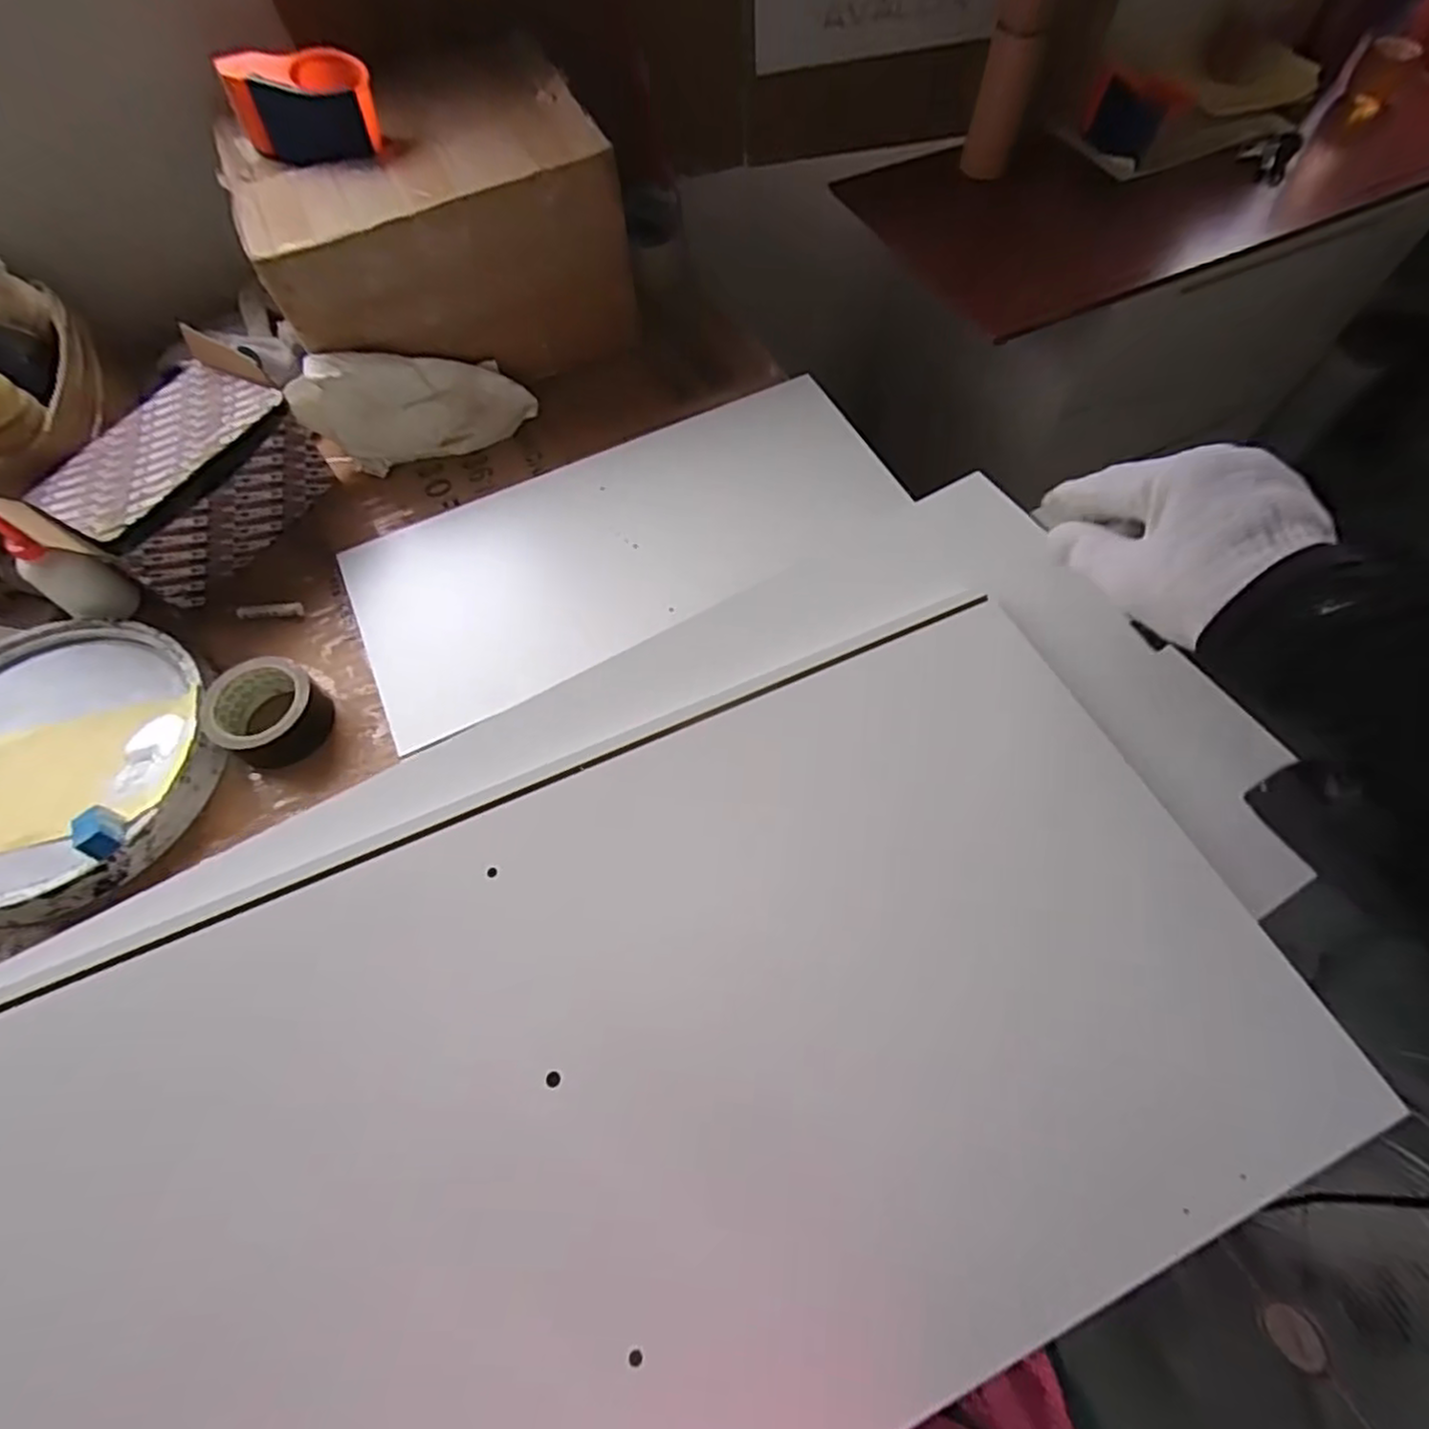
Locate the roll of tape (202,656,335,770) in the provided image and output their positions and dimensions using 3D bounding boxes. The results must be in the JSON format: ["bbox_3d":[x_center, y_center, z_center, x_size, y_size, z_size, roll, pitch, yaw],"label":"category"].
[{"bbox_3d":[-0.435,-0.003,0.663,0.087,0.065,0.092,0,64,1],"label":"roll of tape"}]

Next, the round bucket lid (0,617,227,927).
[{"bbox_3d":[-0.628,0.041,0.643,0.279,0.056,0.275,0,64,1],"label":"round bucket lid"}]

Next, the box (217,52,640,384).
[{"bbox_3d":[-0.306,-0.535,0.780,0.368,0.199,0.214,-25,66,-11],"label":"box"}]

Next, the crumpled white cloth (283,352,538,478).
[{"bbox_3d":[-0.350,-0.358,0.811,0.264,0.124,0.051,-14,63,-26],"label":"crumpled white cloth"}]

